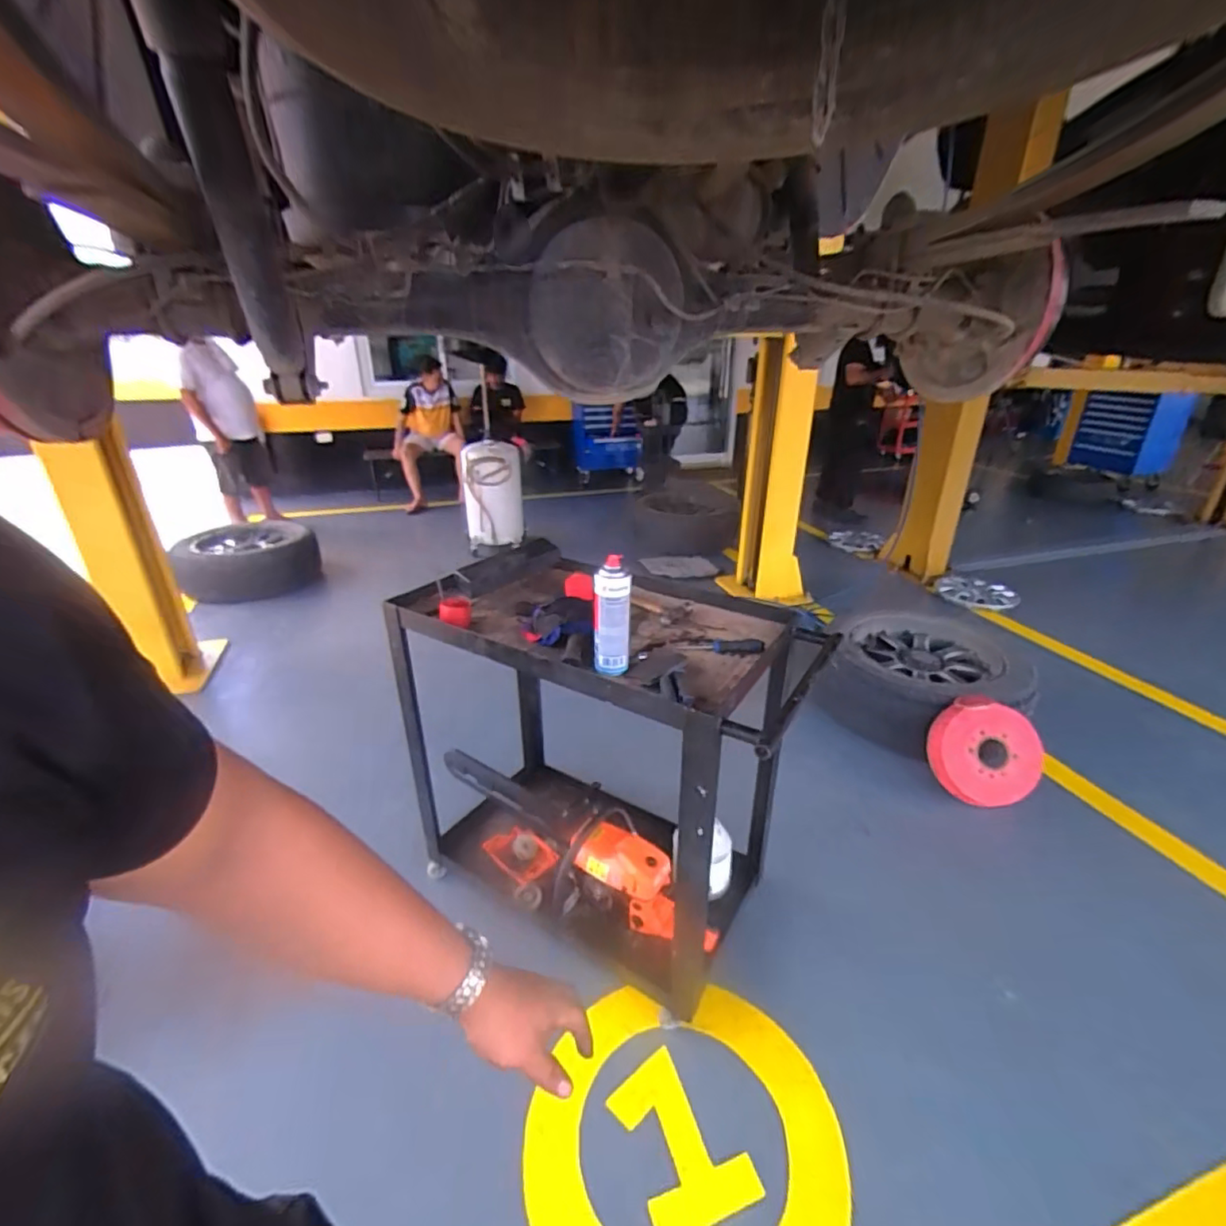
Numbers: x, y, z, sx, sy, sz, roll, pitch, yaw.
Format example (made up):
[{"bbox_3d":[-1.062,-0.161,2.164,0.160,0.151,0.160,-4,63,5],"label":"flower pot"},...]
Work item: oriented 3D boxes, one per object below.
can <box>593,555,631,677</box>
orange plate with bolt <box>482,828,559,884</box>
[{"bbox_3d":[-0.004,0.007,1.065,0.066,0.209,0.063,3,27,-2],"label":"can"},{"bbox_3d":[-0.266,0.680,1.650,0.192,0.025,0.133,25,34,35],"label":"orange plate with bolt"}]

